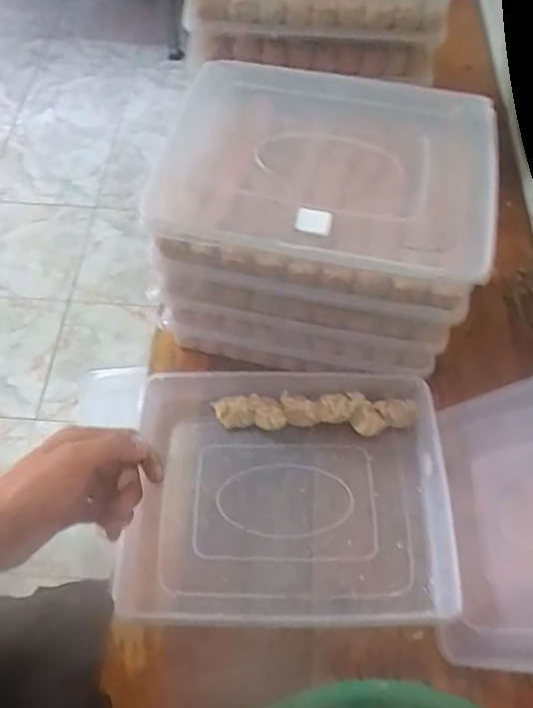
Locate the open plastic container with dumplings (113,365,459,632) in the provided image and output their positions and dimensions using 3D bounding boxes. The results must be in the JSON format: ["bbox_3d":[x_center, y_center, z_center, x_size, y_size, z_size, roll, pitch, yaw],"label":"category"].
[{"bbox_3d":[0.021,0.163,0.661,0.365,0.071,0.290,1,60,-1],"label":"open plastic container with dumplings"}]

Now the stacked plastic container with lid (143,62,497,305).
[{"bbox_3d":[0.069,-0.215,0.639,0.368,0.055,0.293,11,60,5],"label":"stacked plastic container with lid"}]

